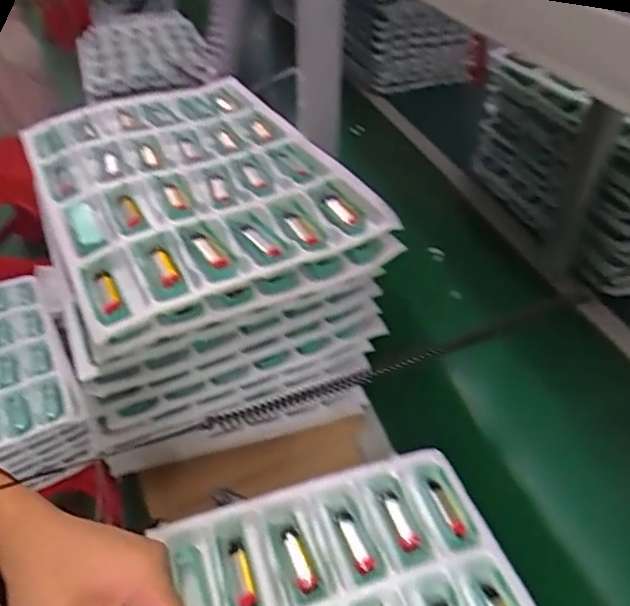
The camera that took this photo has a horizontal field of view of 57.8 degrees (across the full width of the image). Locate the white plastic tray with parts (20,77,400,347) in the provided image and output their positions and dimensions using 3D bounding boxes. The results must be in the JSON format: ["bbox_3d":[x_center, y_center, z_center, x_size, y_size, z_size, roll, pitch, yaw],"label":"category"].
[{"bbox_3d":[-0.152,-0.143,0.667,0.308,0.051,0.429,-19,44,-21],"label":"white plastic tray with parts"}]

